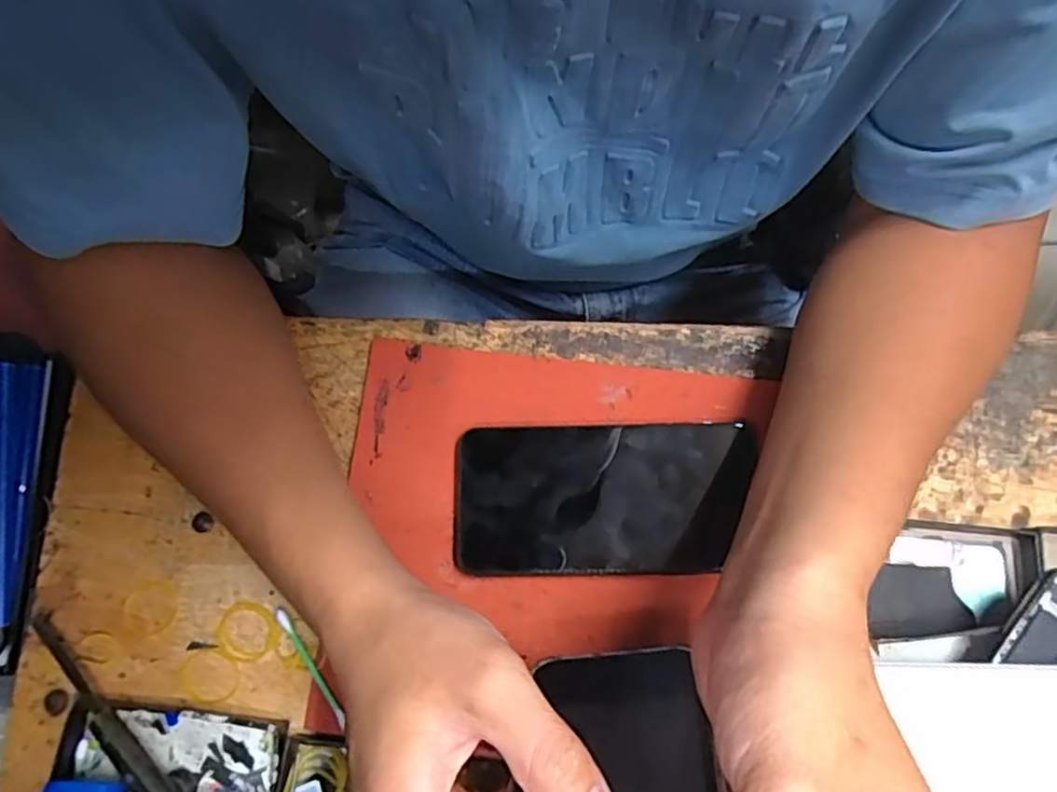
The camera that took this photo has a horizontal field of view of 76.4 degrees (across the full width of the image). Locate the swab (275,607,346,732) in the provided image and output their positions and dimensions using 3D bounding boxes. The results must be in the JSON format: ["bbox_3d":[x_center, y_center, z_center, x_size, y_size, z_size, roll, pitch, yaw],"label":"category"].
[{"bbox_3d":[-0.109,0.134,0.334,0.006,0.005,0.064,-34,78,-8],"label":"swab"}]

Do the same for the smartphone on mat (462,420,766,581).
[{"bbox_3d":[0.040,0.052,0.347,0.153,0.013,0.075,-2,75,0],"label":"smartphone on mat"}]

